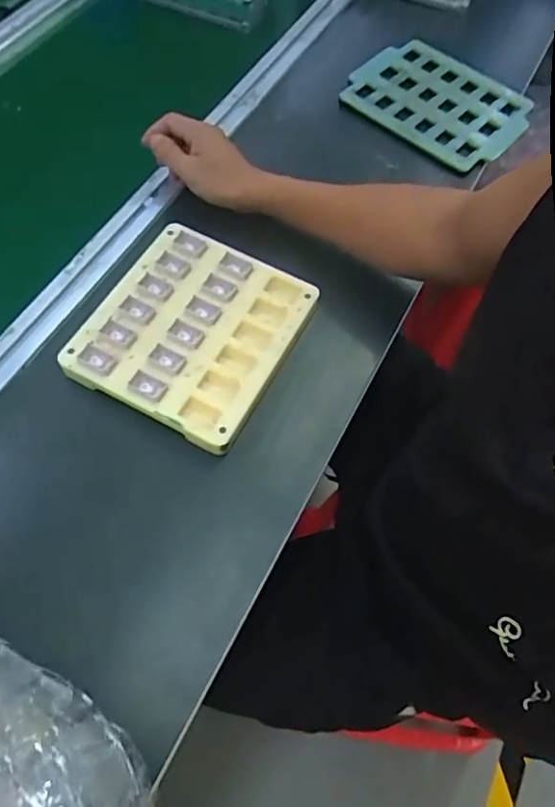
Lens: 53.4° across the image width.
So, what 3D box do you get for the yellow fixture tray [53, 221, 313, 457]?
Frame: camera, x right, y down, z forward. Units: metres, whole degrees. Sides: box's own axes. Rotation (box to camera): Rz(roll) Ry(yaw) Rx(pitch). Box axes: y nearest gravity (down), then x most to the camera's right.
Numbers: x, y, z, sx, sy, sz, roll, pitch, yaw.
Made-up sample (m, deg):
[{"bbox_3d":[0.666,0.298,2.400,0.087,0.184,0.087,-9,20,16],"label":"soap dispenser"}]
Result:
[{"bbox_3d":[-0.079,-0.072,0.537,0.178,0.026,0.196,26,66,10],"label":"yellow fixture tray"}]

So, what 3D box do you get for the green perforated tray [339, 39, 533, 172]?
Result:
[{"bbox_3d":[0.219,-0.407,0.739,0.223,0.012,0.193,37,68,14],"label":"green perforated tray"}]

